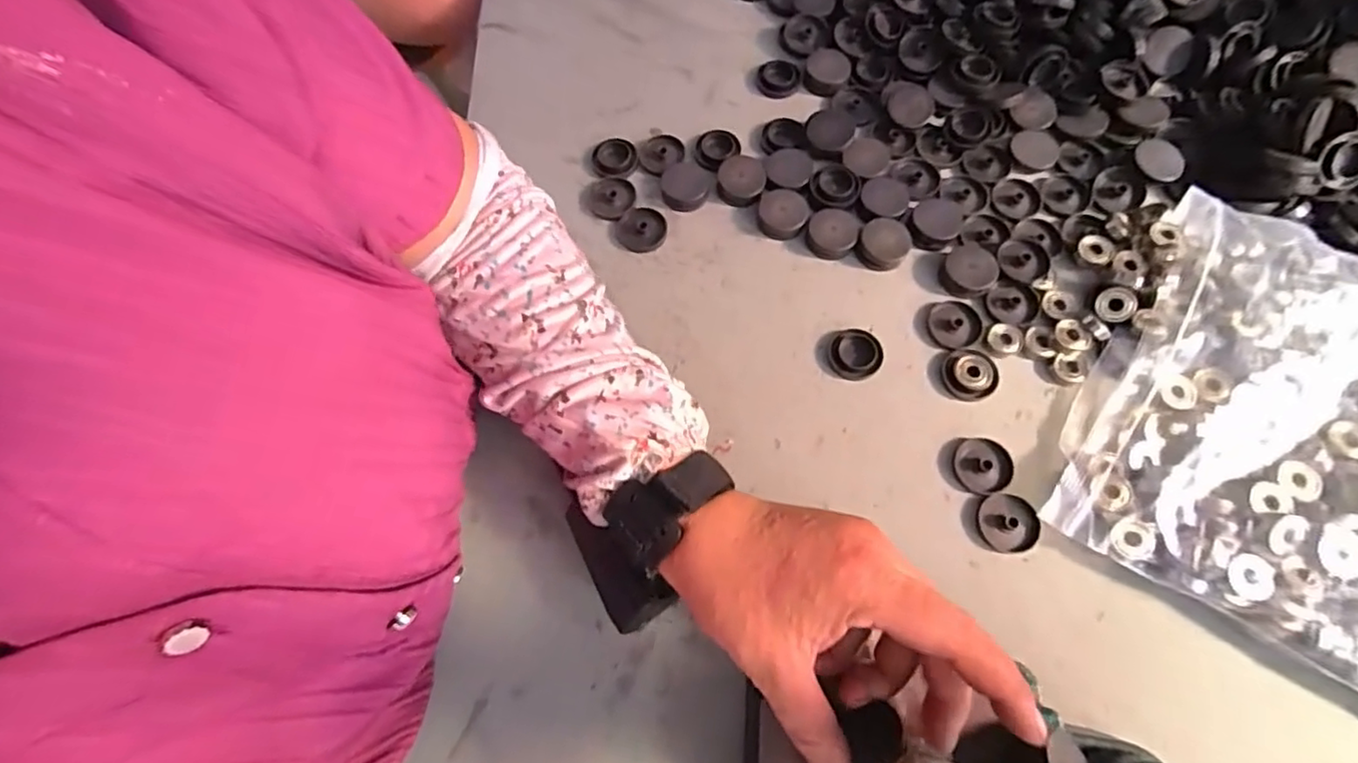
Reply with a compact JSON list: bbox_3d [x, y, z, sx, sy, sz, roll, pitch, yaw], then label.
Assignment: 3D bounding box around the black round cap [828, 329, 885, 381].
[{"bbox_3d":[0.112,-0.017,0.392,0.032,0.006,0.033,-1,70,1],"label":"black round cap"}]

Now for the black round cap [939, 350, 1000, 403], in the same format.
[{"bbox_3d":[0.181,-0.004,0.385,0.033,0.007,0.032,-1,70,1],"label":"black round cap"}]

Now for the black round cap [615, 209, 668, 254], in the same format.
[{"bbox_3d":[-0.024,-0.104,0.427,0.035,0.006,0.032,-1,70,1],"label":"black round cap"}]

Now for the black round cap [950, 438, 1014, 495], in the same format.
[{"bbox_3d":[0.180,0.050,0.367,0.032,0.006,0.033,-1,70,1],"label":"black round cap"}]

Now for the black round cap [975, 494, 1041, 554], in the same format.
[{"bbox_3d":[0.188,0.081,0.353,0.032,0.008,0.031,-1,70,1],"label":"black round cap"}]

